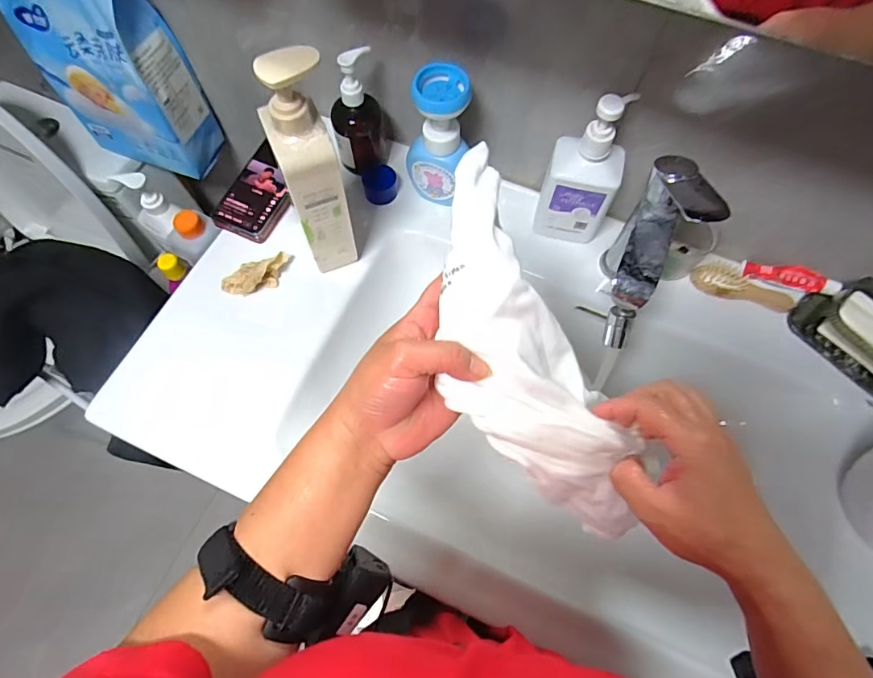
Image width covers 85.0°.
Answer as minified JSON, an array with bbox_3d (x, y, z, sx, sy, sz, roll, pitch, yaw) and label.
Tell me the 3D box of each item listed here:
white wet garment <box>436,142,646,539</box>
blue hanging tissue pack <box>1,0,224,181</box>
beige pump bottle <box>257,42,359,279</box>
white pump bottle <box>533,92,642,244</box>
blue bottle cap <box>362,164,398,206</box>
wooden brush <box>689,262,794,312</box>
[{"bbox_3d":[0.062,0.028,0.327,0.099,0.040,0.292,-30,104,-13],"label":"white wet garment"},{"bbox_3d":[-0.488,-0.418,0.707,0.204,0.340,0.100,17,68,6],"label":"blue hanging tissue pack"},{"bbox_3d":[-0.127,-0.168,0.500,0.062,0.248,0.059,-19,69,-9],"label":"beige pump bottle"},{"bbox_3d":[0.169,-0.189,0.552,0.081,0.199,0.048,12,67,4],"label":"white pump bottle"},{"bbox_3d":[-0.077,-0.213,0.656,0.044,0.028,0.044,0,67,-1],"label":"blue bottle cap"},{"bbox_3d":[0.387,-0.066,0.606,0.124,0.022,0.046,13,67,4],"label":"wooden brush"}]

